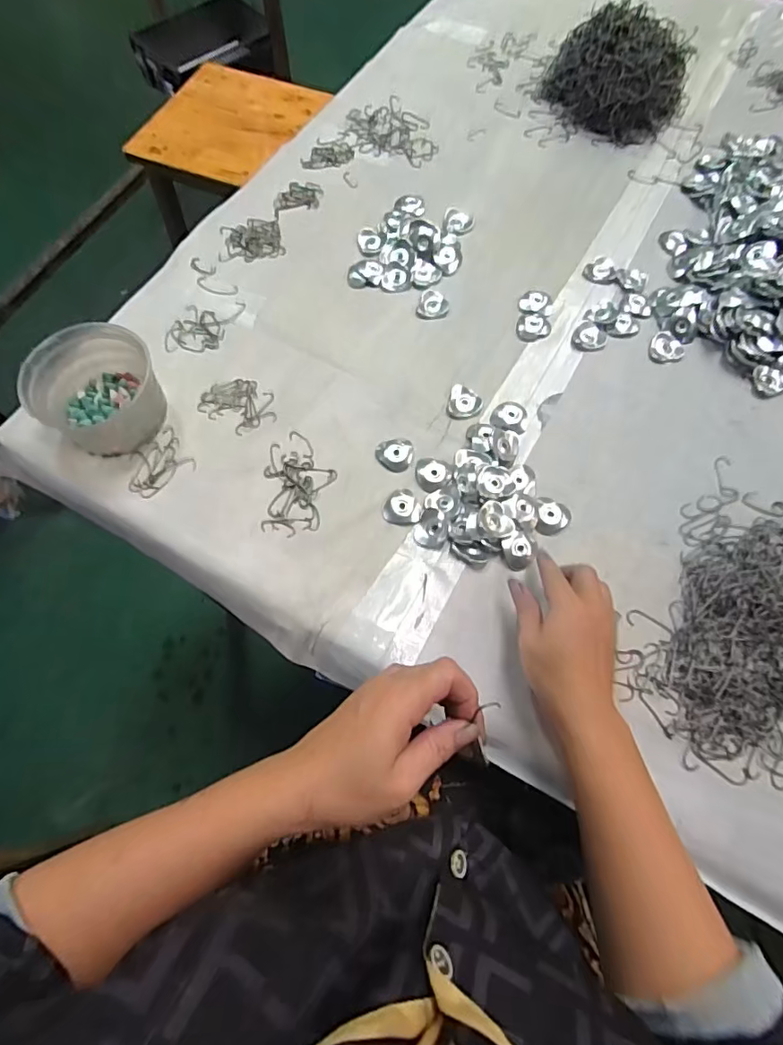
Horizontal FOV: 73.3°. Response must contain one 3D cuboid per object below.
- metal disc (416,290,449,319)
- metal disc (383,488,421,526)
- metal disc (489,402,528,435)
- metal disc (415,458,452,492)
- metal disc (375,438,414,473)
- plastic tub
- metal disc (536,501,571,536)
[{"bbox_3d":[0.046,-0.244,0.588,0.034,0.005,0.038,7,67,3],"label":"metal disc"},{"bbox_3d":[0.011,-0.016,0.500,0.034,0.012,0.038,5,67,2],"label":"metal disc"},{"bbox_3d":[0.122,-0.109,0.538,0.037,0.004,0.036,0,67,0],"label":"metal disc"},{"bbox_3d":[0.042,-0.047,0.512,0.035,0.008,0.038,0,67,0],"label":"metal disc"},{"bbox_3d":[0.004,-0.068,0.522,0.037,0.006,0.038,0,67,0],"label":"metal disc"},{"bbox_3d":[-0.281,-0.127,0.506,0.106,0.070,0.100,0,67,0],"label":"plastic tub"},{"bbox_3d":[0.153,-0.005,0.496,0.032,0.009,0.035,0,67,0],"label":"metal disc"}]

